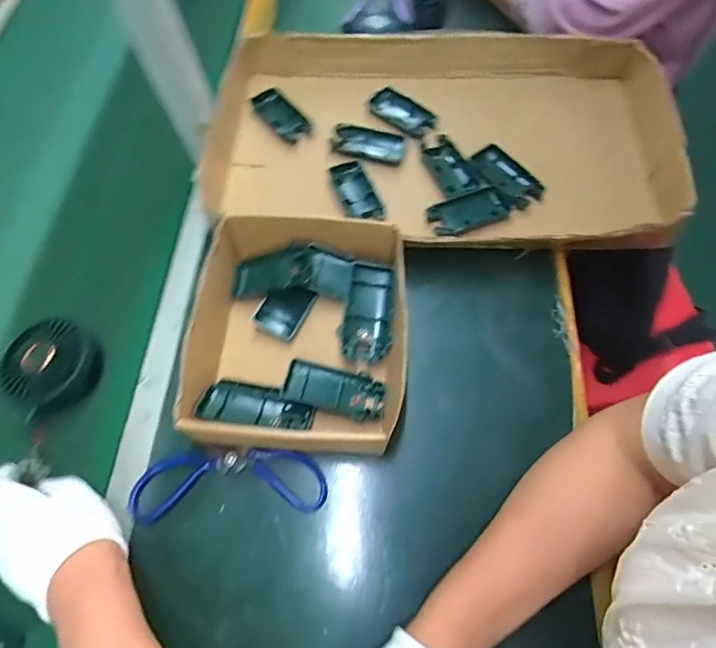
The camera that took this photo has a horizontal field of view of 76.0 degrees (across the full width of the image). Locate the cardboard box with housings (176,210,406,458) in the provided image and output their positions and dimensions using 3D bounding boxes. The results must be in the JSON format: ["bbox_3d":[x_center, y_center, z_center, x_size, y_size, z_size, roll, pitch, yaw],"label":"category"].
[{"bbox_3d":[-0.052,0.004,0.438,0.186,0.072,0.226,5,65,7],"label":"cardboard box with housings"}]

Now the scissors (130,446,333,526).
[{"bbox_3d":[-0.116,0.142,0.408,0.173,0.007,0.054,-6,64,2],"label":"scissors"}]

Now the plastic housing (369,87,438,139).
[{"bbox_3d":[0.058,-0.274,0.589,0.040,0.014,0.088,-40,68,-14],"label":"plastic housing"}]

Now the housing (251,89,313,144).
[{"bbox_3d":[-0.100,-0.270,0.596,0.045,0.014,0.092,-36,67,-12],"label":"housing"}]

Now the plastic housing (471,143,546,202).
[{"bbox_3d":[0.176,-0.176,0.542,0.044,0.015,0.091,-40,68,-13],"label":"plastic housing"}]

